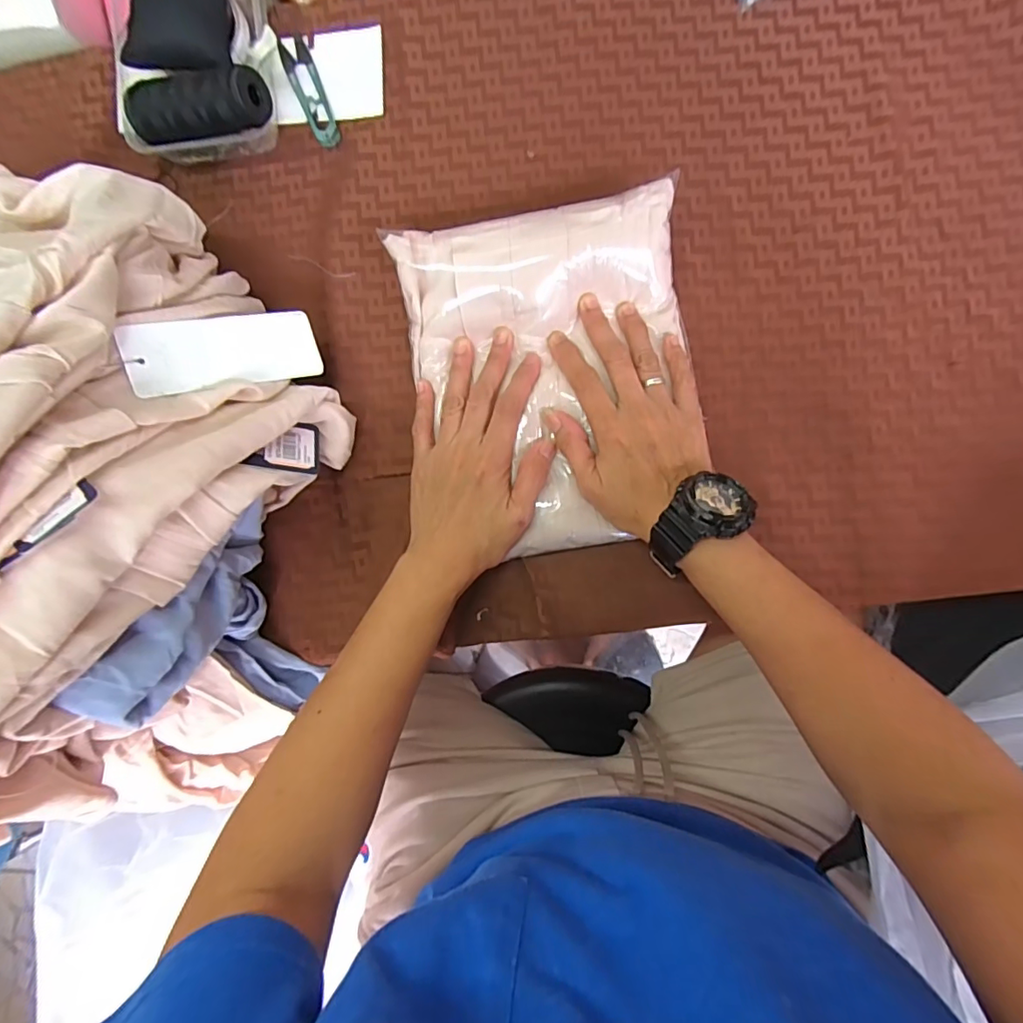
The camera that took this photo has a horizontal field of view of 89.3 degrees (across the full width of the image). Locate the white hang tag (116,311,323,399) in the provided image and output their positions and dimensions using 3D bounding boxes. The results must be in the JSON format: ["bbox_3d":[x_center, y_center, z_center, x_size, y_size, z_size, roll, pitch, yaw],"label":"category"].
[{"bbox_3d":[-0.194,-0.110,0.356,0.120,0.004,0.048,-20,102,-36],"label":"white hang tag"}]

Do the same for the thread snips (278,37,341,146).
[{"bbox_3d":[-0.169,-0.351,0.434,0.023,0.007,0.099,-22,86,4],"label":"thread snips"}]

